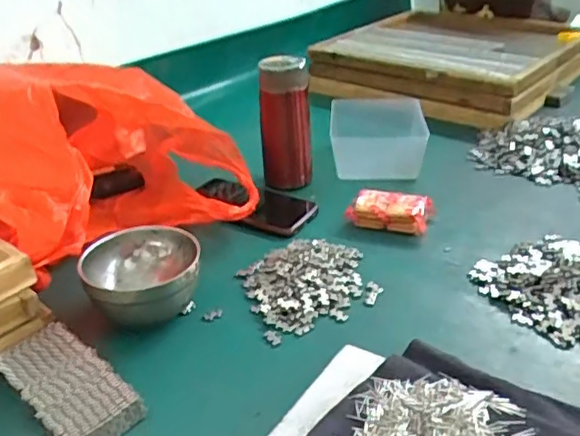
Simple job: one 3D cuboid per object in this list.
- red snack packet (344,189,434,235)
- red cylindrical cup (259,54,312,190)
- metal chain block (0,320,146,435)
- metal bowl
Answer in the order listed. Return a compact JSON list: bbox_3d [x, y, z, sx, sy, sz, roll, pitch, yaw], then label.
[{"bbox_3d":[0.116,-0.011,0.696,0.093,0.031,0.051,8,31,21],"label":"red snack packet"},{"bbox_3d":[-0.006,-0.122,0.785,0.058,0.184,0.056,-3,29,2],"label":"red cylindrical cup"},{"bbox_3d":[-0.179,0.134,0.481,0.139,0.020,0.064,25,40,38],"label":"metal chain block"},{"bbox_3d":[-0.138,0.055,0.563,0.103,0.055,0.098,-7,31,-7],"label":"metal bowl"}]

